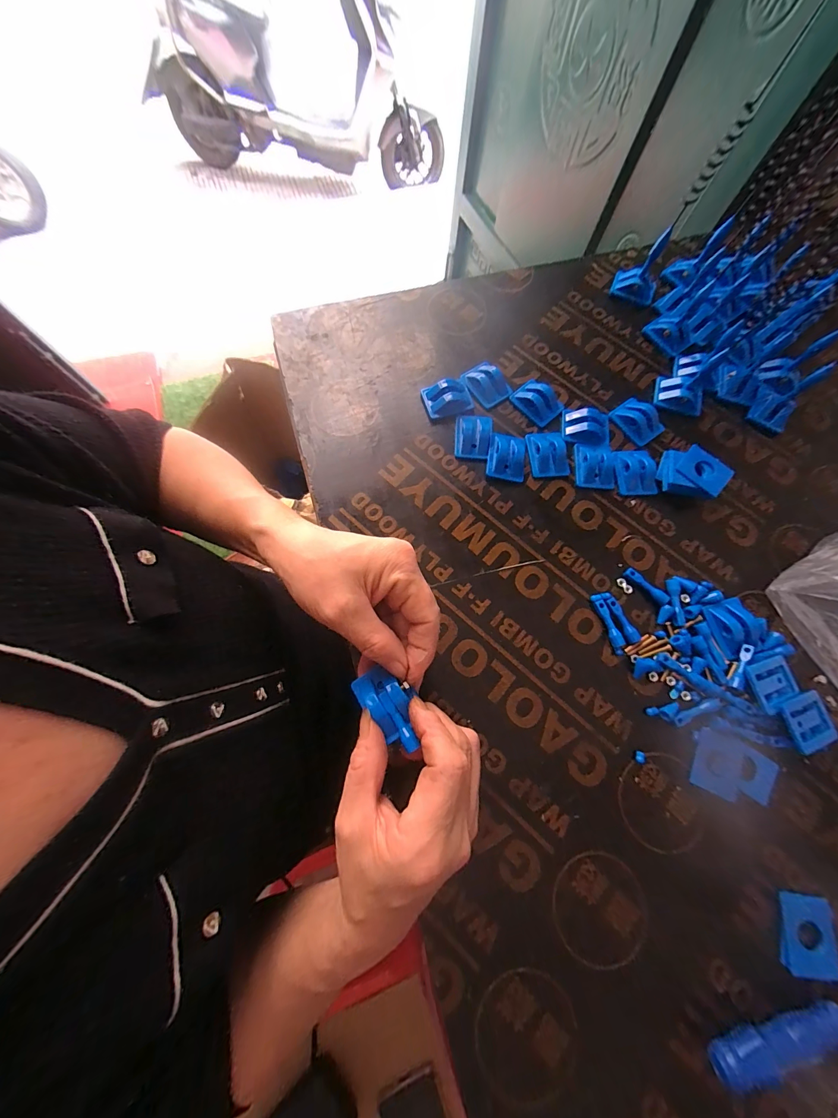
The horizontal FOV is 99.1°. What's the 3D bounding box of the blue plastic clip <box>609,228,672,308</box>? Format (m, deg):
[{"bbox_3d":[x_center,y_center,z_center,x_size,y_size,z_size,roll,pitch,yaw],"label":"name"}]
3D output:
[{"bbox_3d":[0.231,-0.297,0.362,0.046,0.055,0.018,20,74,4],"label":"blue plastic clip"}]

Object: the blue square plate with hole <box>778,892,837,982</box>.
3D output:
[{"bbox_3d":[0.253,0.245,0.233,0.036,0.006,0.040,9,74,0],"label":"blue square plate with hole"}]

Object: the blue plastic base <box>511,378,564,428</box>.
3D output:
[{"bbox_3d":[0.115,-0.151,0.342,0.036,0.011,0.042,-42,80,-13],"label":"blue plastic base"}]

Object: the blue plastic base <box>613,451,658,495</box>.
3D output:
[{"bbox_3d":[0.196,-0.079,0.324,0.038,0.010,0.042,2,74,-2],"label":"blue plastic base"}]

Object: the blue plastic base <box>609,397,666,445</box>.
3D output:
[{"bbox_3d":[0.207,-0.131,0.337,0.035,0.009,0.043,-36,78,-11],"label":"blue plastic base"}]

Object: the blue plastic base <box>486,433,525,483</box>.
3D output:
[{"bbox_3d":[0.079,-0.092,0.325,0.033,0.008,0.042,8,74,0],"label":"blue plastic base"}]

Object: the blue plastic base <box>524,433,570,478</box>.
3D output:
[{"bbox_3d":[0.117,-0.096,0.326,0.036,0.007,0.043,-2,74,-3],"label":"blue plastic base"}]

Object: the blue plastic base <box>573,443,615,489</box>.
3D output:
[{"bbox_3d":[0.160,-0.085,0.325,0.035,0.007,0.041,3,74,-1],"label":"blue plastic base"}]

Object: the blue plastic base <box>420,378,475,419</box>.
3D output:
[{"bbox_3d":[0.027,-0.150,0.333,0.044,0.015,0.031,-11,75,-5],"label":"blue plastic base"}]

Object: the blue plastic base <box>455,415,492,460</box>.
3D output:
[{"bbox_3d":[0.050,-0.113,0.328,0.031,0.006,0.041,7,74,0],"label":"blue plastic base"}]

